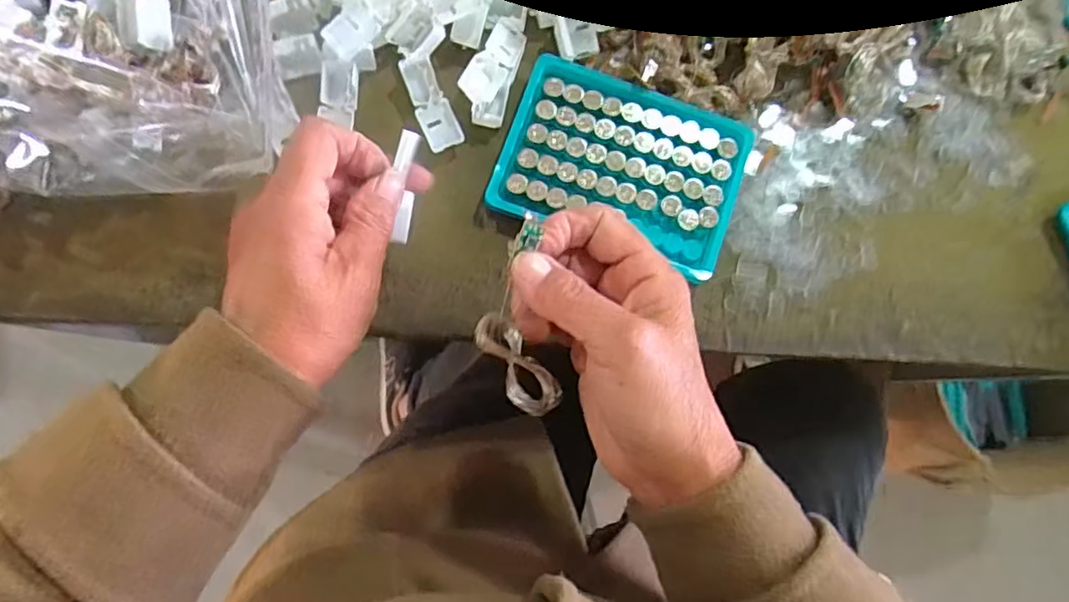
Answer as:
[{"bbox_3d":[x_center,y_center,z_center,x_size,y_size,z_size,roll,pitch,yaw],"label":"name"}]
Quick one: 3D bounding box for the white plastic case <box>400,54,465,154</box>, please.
[{"bbox_3d":[-0.058,-0.109,0.346,0.020,0.009,0.053,-25,84,-6],"label":"white plastic case"}]

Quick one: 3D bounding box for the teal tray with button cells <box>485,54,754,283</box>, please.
[{"bbox_3d":[0.049,-0.076,0.344,0.129,0.011,0.093,20,81,0],"label":"teal tray with button cells"}]

